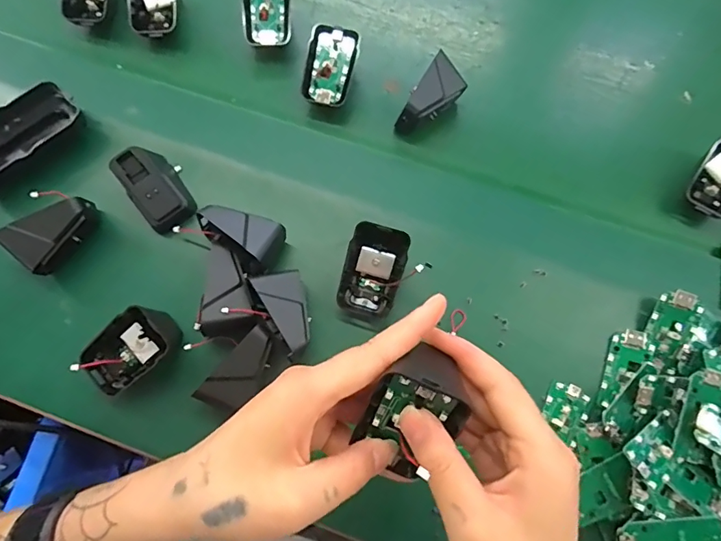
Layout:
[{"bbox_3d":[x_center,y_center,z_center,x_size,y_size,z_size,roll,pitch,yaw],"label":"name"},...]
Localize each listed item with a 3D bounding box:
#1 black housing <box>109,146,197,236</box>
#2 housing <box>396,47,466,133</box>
[{"bbox_3d":[-0.171,-0.068,0.379,0.041,0.037,0.070,-35,77,-9],"label":"black housing"},{"bbox_3d":[0.059,-0.147,0.401,0.031,0.046,0.066,42,79,11],"label":"housing"}]

